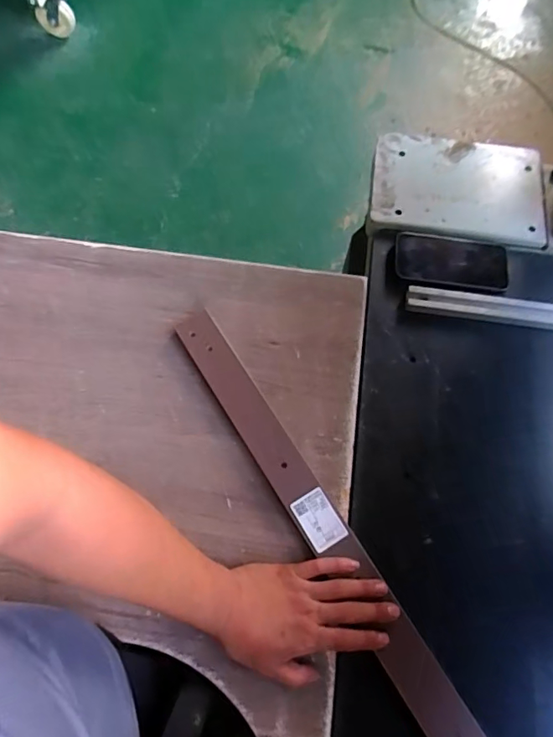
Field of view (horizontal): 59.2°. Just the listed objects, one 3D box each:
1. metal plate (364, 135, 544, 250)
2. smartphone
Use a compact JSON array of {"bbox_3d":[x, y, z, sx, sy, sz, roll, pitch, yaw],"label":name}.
[{"bbox_3d":[0.268,-0.269,0.722,0.250,0.010,0.179,6,70,3],"label":"metal plate"},{"bbox_3d":[0.241,-0.147,0.668,0.153,0.006,0.076,8,70,4],"label":"smartphone"}]

